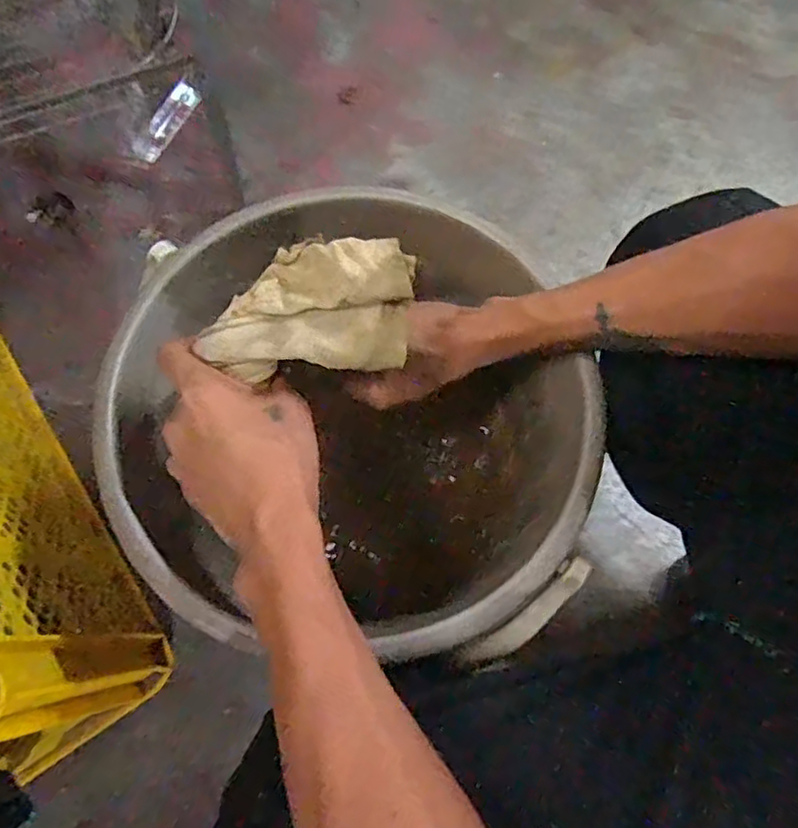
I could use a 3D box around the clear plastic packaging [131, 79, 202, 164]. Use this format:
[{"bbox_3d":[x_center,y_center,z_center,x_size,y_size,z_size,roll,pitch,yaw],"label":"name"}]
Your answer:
[{"bbox_3d":[-0.309,-0.385,0.827,0.037,0.019,0.122,38,77,-22],"label":"clear plastic packaging"}]

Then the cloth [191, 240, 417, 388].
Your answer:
[{"bbox_3d":[-0.050,-0.058,0.340,0.117,0.025,0.069,-2,95,15],"label":"cloth"}]

